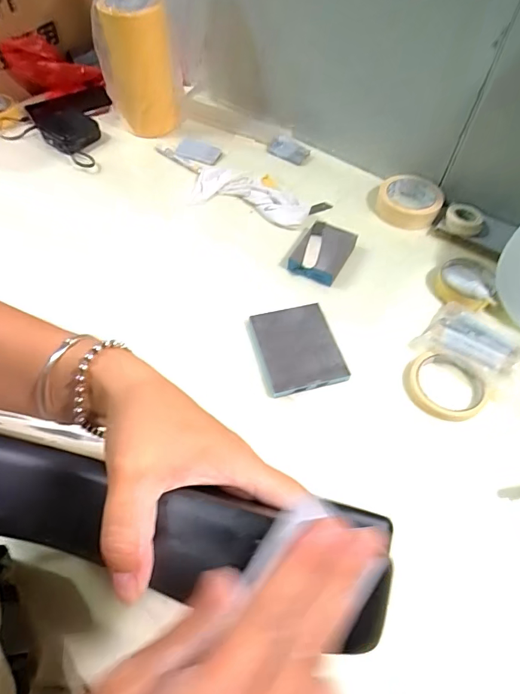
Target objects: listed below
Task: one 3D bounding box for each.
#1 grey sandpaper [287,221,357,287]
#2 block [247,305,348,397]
[{"bbox_3d":[0.091,-0.140,0.630,0.069,0.030,0.099,25,58,15],"label":"grey sandpaper"},{"bbox_3d":[0.044,0.000,0.543,0.097,0.022,0.117,-13,57,-10],"label":"block"}]

